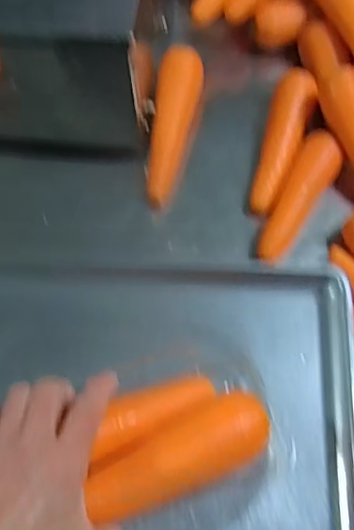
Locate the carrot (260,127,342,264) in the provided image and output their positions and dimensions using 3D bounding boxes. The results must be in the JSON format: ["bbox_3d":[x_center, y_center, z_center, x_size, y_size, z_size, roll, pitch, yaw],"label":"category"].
[{"bbox_3d":[0.122,-0.068,0.580,0.041,0.033,0.141,23,68,12],"label":"carrot"}]

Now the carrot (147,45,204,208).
[{"bbox_3d":[-0.005,-0.150,0.623,0.044,0.032,0.180,8,66,5],"label":"carrot"}]

